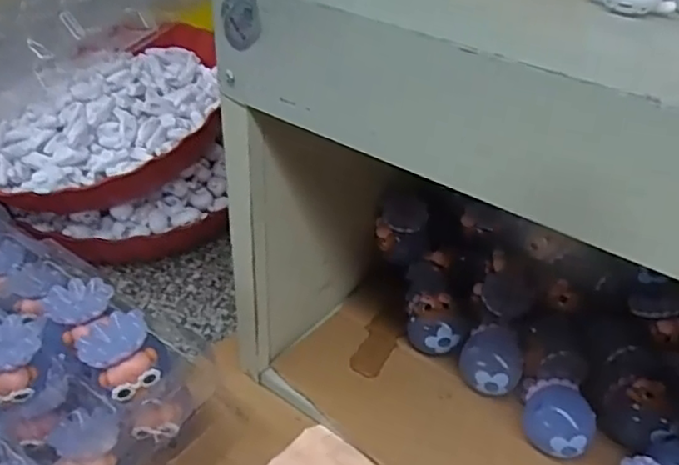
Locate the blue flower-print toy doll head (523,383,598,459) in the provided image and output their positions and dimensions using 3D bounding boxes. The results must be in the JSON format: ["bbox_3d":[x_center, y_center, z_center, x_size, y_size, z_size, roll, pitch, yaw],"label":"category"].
[{"bbox_3d":[0.137,0.121,0.403,0.042,0.034,0.037,22,44,28],"label":"blue flower-print toy doll head"}]

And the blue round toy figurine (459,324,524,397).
[{"bbox_3d":[0.104,0.091,0.443,0.040,0.031,0.046,12,41,18],"label":"blue round toy figurine"}]

